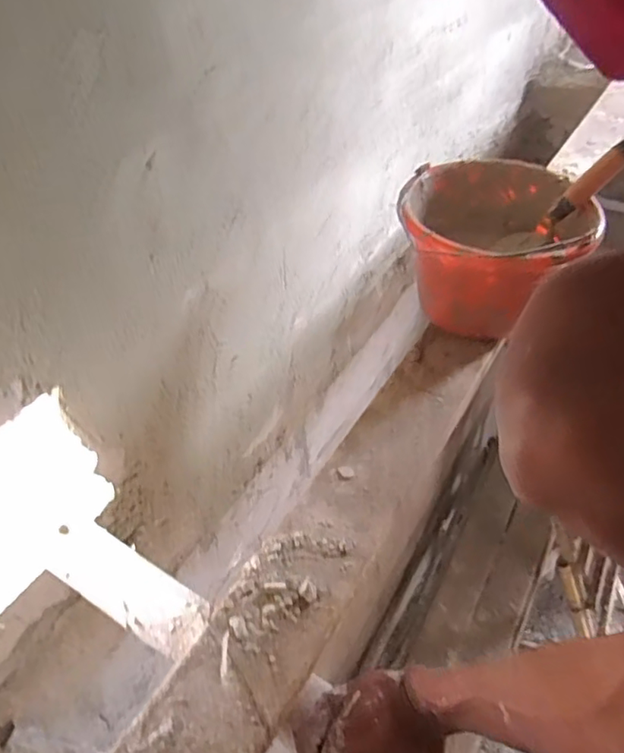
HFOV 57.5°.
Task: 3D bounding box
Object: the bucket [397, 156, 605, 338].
[{"bbox_3d":[0.234,-0.164,0.752,0.230,0.163,0.233,5,49,8],"label":"bucket"}]

